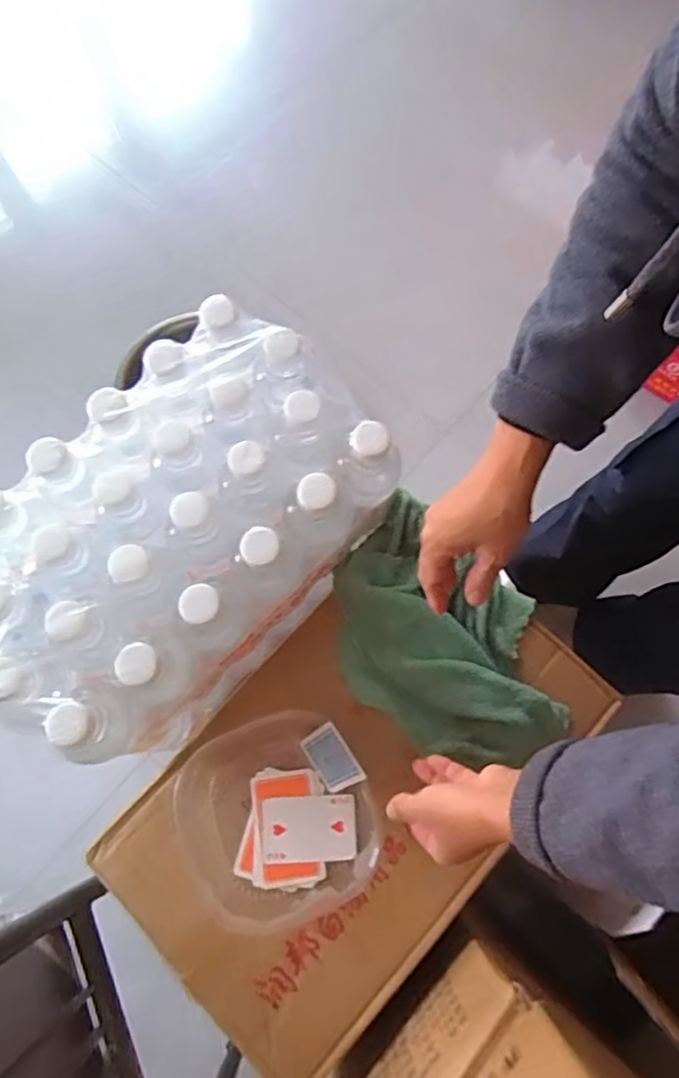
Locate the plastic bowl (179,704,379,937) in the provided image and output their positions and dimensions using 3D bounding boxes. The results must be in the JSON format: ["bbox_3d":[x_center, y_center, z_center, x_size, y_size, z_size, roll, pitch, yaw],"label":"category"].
[{"bbox_3d":[-0.057,0.254,0.578,0.175,0.065,0.167,0,73,-1],"label":"plastic bowl"}]

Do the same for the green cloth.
[{"bbox_3d":[0.101,0.101,0.634,0.260,0.034,0.176,41,77,11],"label":"green cloth"}]

